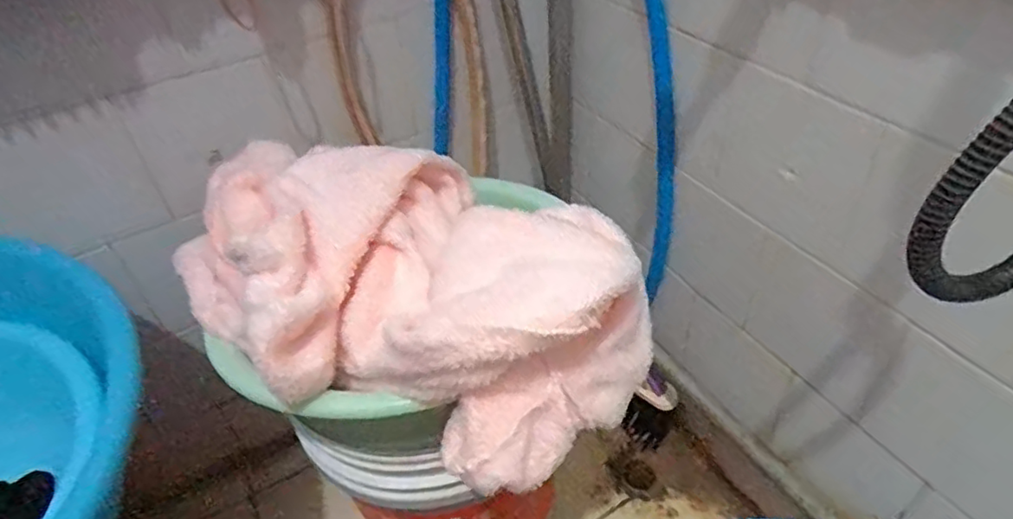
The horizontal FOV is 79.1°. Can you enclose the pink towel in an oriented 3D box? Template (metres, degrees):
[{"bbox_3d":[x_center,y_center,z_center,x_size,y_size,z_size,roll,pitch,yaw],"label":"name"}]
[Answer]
[{"bbox_3d":[-0.090,0.007,0.504,0.261,0.125,0.383,-36,50,-28],"label":"pink towel"}]

